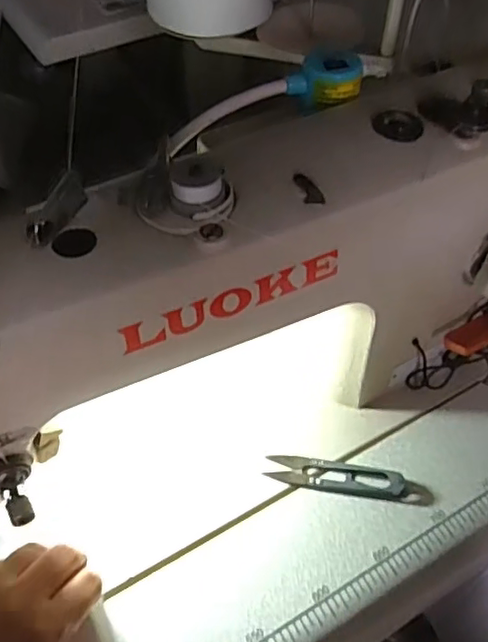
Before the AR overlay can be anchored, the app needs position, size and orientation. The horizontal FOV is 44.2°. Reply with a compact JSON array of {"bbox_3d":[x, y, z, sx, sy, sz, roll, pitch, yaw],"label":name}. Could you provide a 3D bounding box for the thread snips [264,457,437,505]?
[{"bbox_3d":[0.078,0.116,0.443,0.118,0.008,0.025,10,51,7],"label":"thread snips"}]

